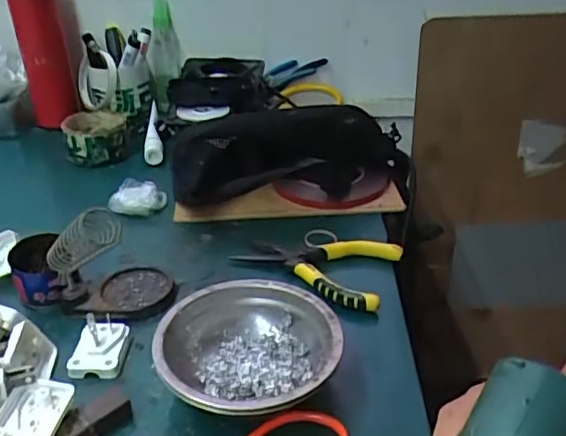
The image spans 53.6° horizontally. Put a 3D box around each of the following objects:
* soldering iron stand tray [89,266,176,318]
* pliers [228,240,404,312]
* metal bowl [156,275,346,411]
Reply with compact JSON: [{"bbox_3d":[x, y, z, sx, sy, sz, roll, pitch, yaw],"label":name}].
[{"bbox_3d":[-0.133,0.067,0.507,0.067,0.011,0.068,0,31,0],"label":"soldering iron stand tray"},{"bbox_3d":[0.033,0.038,0.535,0.146,0.030,0.085,15,34,25],"label":"pliers"},{"bbox_3d":[-0.026,0.098,0.406,0.125,0.043,0.124,0,31,0],"label":"metal bowl"}]

